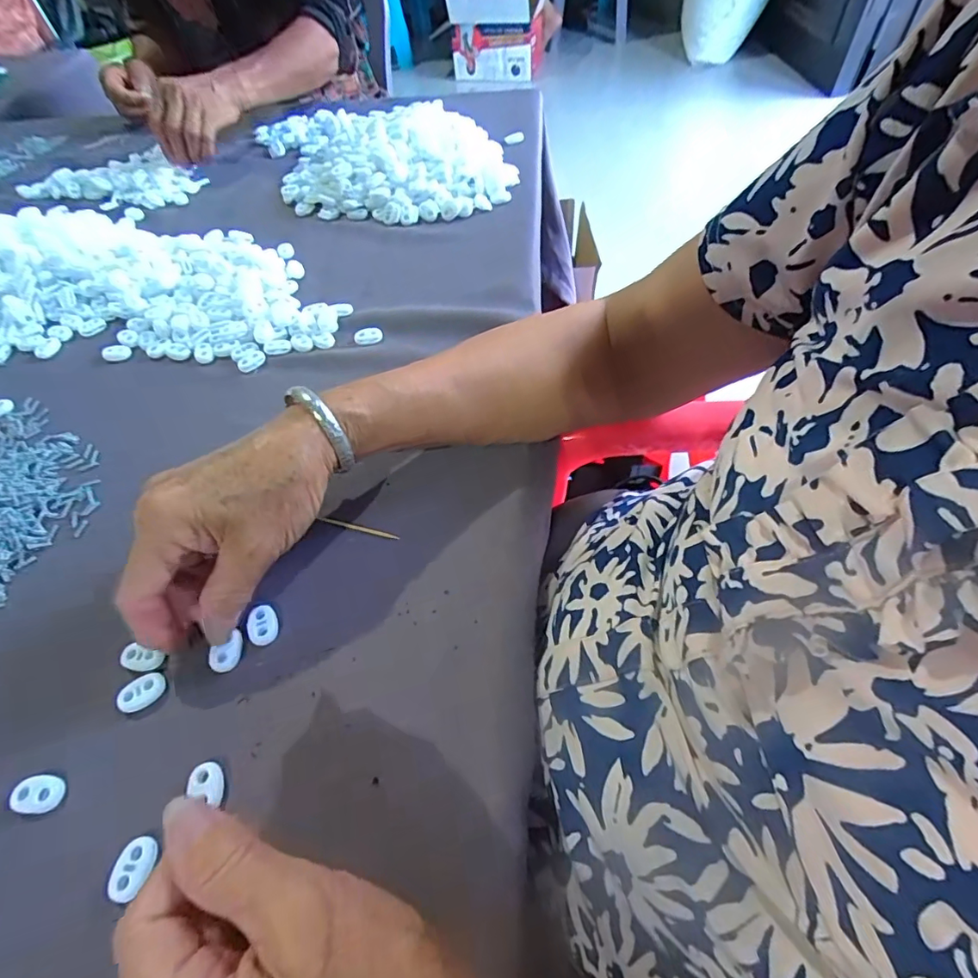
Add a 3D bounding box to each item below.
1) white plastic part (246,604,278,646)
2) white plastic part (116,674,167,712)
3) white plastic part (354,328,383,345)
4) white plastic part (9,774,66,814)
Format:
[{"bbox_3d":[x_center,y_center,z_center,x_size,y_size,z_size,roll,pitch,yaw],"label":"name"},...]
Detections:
[{"bbox_3d":[-0.124,0.075,0.281,0.016,0.007,0.022,-12,55,-6],"label":"white plastic part"},{"bbox_3d":[-0.179,0.105,0.262,0.022,0.004,0.015,-20,56,-11],"label":"white plastic part"},{"bbox_3d":[-0.098,-0.126,0.416,0.023,0.008,0.012,-16,56,-8],"label":"white plastic part"},{"bbox_3d":[-0.211,0.142,0.237,0.022,0.004,0.015,2,55,4],"label":"white plastic part"}]

